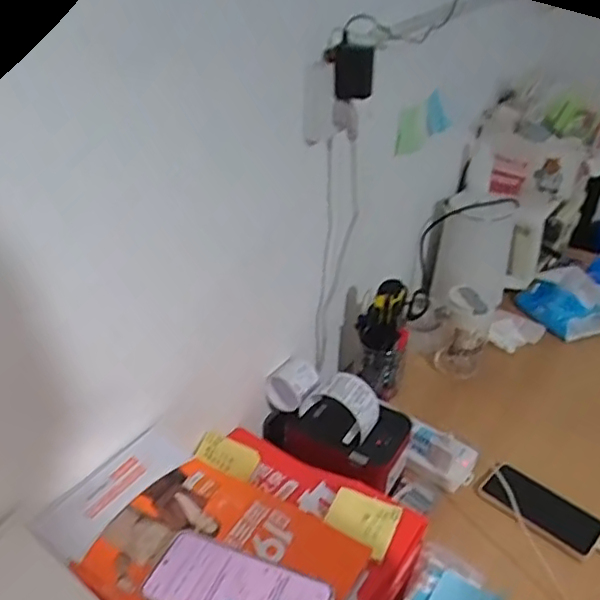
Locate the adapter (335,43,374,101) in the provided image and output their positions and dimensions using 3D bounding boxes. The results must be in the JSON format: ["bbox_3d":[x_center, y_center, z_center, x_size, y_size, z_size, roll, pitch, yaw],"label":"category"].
[{"bbox_3d":[0.067,-0.281,0.768,0.046,0.065,0.022,4,33,3],"label":"adapter"}]

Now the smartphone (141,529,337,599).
[{"bbox_3d":[-0.051,0.243,0.523,0.153,0.012,0.074,15,35,19],"label":"smartphone"}]

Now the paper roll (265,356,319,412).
[{"bbox_3d":[-0.009,0.123,0.909,0.064,0.055,0.065,26,39,32],"label":"paper roll"}]

